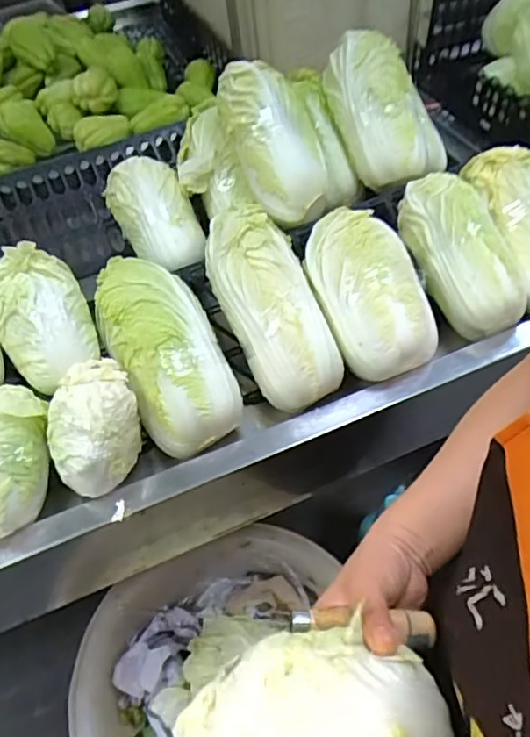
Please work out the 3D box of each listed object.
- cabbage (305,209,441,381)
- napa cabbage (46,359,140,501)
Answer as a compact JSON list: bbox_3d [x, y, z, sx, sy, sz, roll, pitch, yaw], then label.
[{"bbox_3d":[0.127,-0.095,0.713,0.116,0.103,0.215,-24,77,9],"label":"cabbage"},{"bbox_3d":[-0.181,0.057,0.615,0.082,0.084,0.128,4,51,9],"label":"napa cabbage"}]

